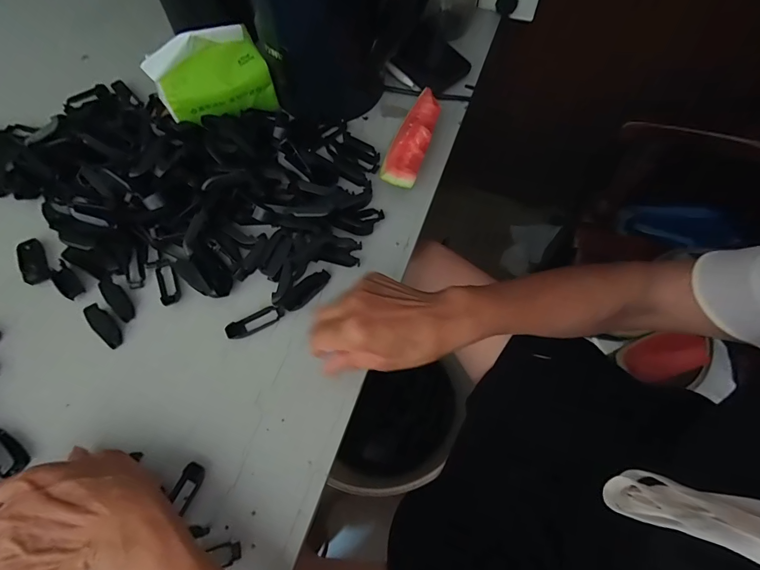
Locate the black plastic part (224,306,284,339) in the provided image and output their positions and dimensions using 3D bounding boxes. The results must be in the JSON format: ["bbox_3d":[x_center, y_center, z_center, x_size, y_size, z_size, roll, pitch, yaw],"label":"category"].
[{"bbox_3d":[-0.124,0.037,0.377,0.056,0.010,0.018,-29,70,-11],"label":"black plastic part"}]

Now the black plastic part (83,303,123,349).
[{"bbox_3d":[-0.271,0.039,0.373,0.048,0.013,0.016,42,74,17],"label":"black plastic part"}]

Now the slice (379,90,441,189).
[{"bbox_3d":[0.038,-0.166,0.436,0.045,0.042,0.132,19,69,9],"label":"slice"}]

